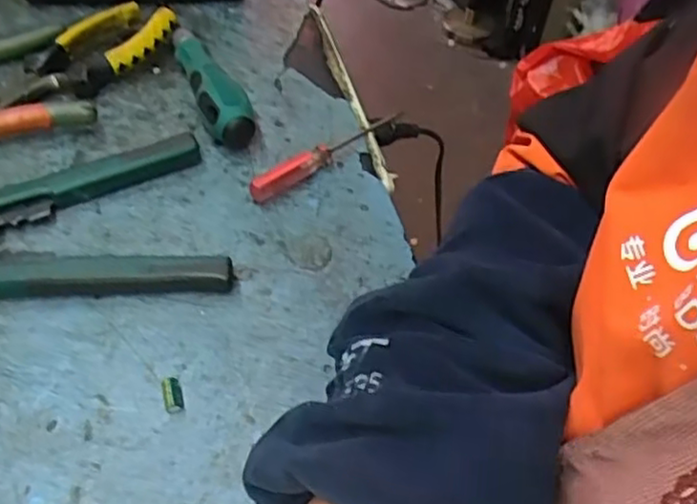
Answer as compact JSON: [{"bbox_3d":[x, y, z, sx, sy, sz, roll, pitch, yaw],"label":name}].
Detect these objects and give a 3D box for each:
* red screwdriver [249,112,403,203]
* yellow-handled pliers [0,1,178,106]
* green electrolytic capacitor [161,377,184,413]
[{"bbox_3d":[-0.010,-0.063,0.440,0.121,0.013,0.016,-31,61,-26],"label":"red screwdriver"},{"bbox_3d":[-0.175,-0.130,0.471,0.048,0.025,0.129,35,57,20],"label":"yellow-handled pliers"},{"bbox_3d":[-0.084,0.068,0.337,0.008,0.009,0.015,-12,54,-15],"label":"green electrolytic capacitor"}]

